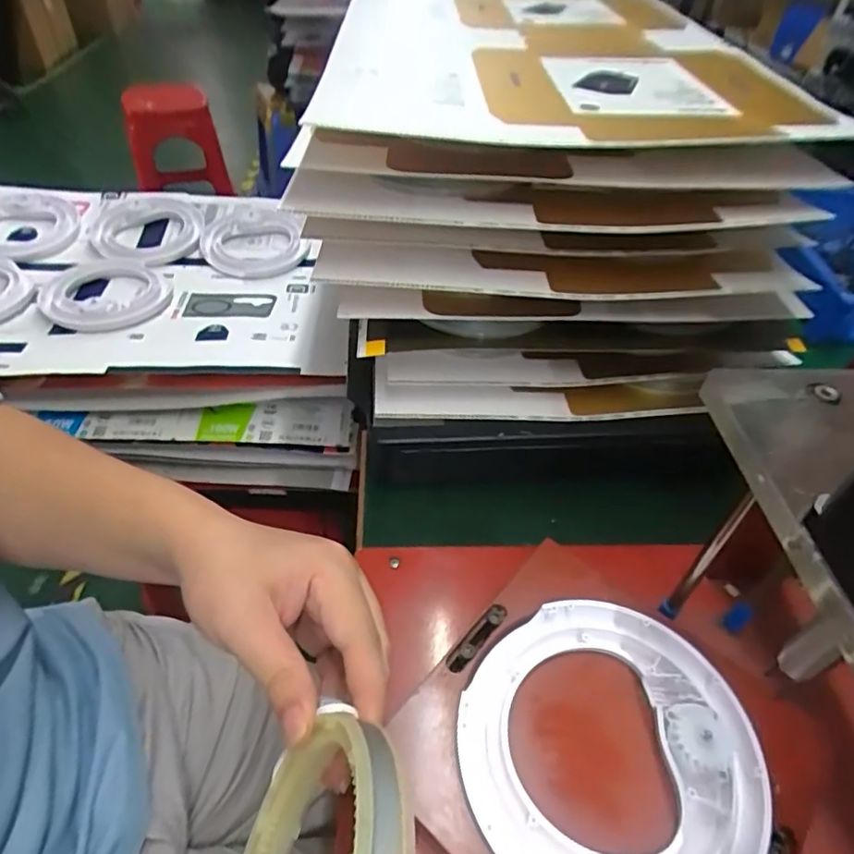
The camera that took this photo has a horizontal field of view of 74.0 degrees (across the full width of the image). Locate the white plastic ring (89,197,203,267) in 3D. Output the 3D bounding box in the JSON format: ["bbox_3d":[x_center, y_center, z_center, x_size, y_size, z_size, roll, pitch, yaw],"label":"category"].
[{"bbox_3d":[-0.352,-0.249,0.719,0.125,0.018,0.125,5,61,-9],"label":"white plastic ring"}]

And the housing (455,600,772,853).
[{"bbox_3d":[0.083,0.143,0.257,0.133,0.013,0.133,2,45,-2],"label":"housing"}]

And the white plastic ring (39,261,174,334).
[{"bbox_3d":[-0.359,-0.152,0.636,0.132,0.022,0.148,-5,46,-9],"label":"white plastic ring"}]

